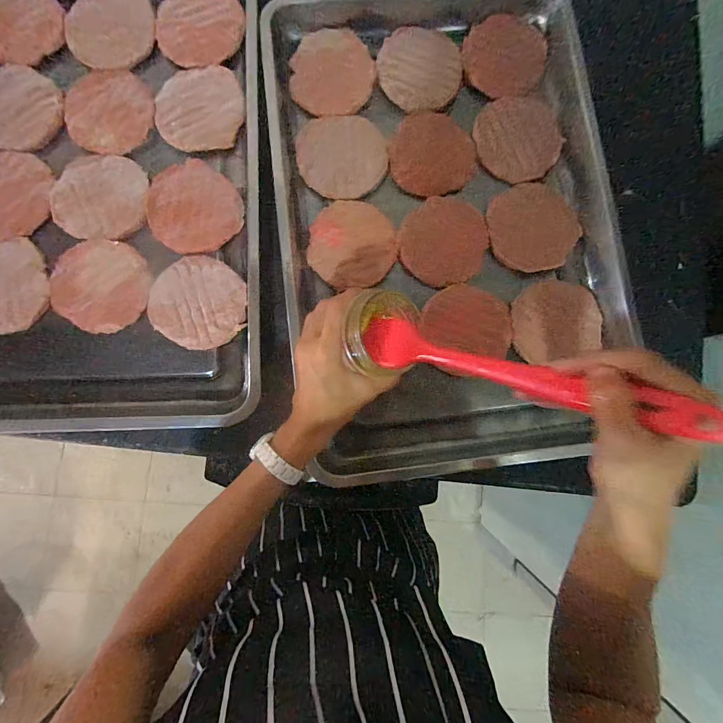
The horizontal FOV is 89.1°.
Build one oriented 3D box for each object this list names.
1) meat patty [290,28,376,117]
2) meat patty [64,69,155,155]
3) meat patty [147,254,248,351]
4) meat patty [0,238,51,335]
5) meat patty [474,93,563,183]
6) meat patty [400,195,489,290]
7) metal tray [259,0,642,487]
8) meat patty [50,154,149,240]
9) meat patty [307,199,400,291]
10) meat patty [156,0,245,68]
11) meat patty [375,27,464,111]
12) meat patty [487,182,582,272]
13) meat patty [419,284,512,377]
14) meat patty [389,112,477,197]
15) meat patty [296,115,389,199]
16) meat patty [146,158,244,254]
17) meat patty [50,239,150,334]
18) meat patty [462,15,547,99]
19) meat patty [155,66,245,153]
[{"bbox_3d":[-0.037,-0.374,0.475,0.105,0.004,0.112,0,88,-5],"label":"meat patty"},{"bbox_3d":[-0.320,-0.318,0.465,0.105,0.012,0.114,0,84,-3],"label":"meat patty"},{"bbox_3d":[-0.196,-0.071,0.440,0.113,0.010,0.109,1,84,-3],"label":"meat patty"},{"bbox_3d":[-0.427,-0.089,0.432,0.109,0.013,0.111,0,84,-3],"label":"meat patty"},{"bbox_3d":[0.202,-0.289,0.475,0.105,0.014,0.113,0,84,-3],"label":"meat patty"},{"bbox_3d":[0.105,-0.153,0.462,0.107,0.015,0.115,0,84,-3],"label":"meat patty"},{"bbox_3d":[0.099,-0.176,0.448,0.387,0.039,0.605,-6,85,-2],"label":"metal tray"},{"bbox_3d":[-0.320,-0.203,0.451,0.111,0.017,0.107,-1,84,-3],"label":"meat patty"},{"bbox_3d":[-0.013,-0.146,0.455,0.108,0.013,0.106,0,84,-3],"label":"meat patty"},{"bbox_3d":[-0.207,-0.430,0.474,0.107,0.006,0.101,0,84,-3],"label":"meat patty"},{"bbox_3d":[0.078,-0.385,0.482,0.110,0.004,0.108,0,84,-3],"label":"meat patty"},{"bbox_3d":[0.219,-0.171,0.466,0.109,0.017,0.112,-9,84,-4],"label":"meat patty"},{"bbox_3d":[0.127,-0.038,0.445,0.110,0.015,0.109,0,84,-3],"label":"meat patty"},{"bbox_3d":[0.092,-0.270,0.473,0.108,0.005,0.109,-6,84,-4],"label":"meat patty"},{"bbox_3d":[-0.025,-0.263,0.465,0.112,0.010,0.111,0,84,-3],"label":"meat patty"},{"bbox_3d":[-0.209,-0.191,0.453,0.105,0.013,0.115,0,84,-3],"label":"meat patty"},{"bbox_3d":[-0.312,-0.090,0.436,0.109,0.008,0.106,10,83,-2],"label":"meat patty"},{"bbox_3d":[0.189,-0.403,0.482,0.102,0.012,0.106,-7,84,-4],"label":"meat patty"},{"bbox_3d":[-0.204,-0.321,0.464,0.108,0.009,0.106,0,84,-3],"label":"meat patty"}]

